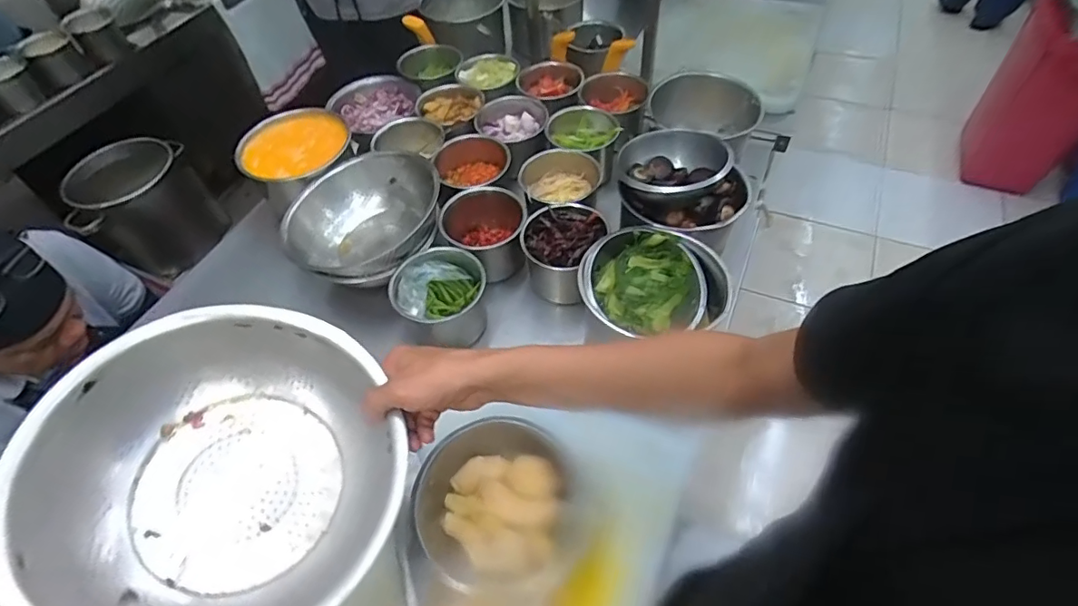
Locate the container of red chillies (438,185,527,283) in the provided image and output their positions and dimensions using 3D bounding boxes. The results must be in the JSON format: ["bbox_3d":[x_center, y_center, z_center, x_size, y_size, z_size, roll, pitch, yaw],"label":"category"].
[{"bbox_3d":[-0.080,-0.098,0.779,0.110,0.083,0.116,-8,53,-3],"label":"container of red chillies"}]

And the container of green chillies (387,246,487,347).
[{"bbox_3d":[-0.129,0.005,0.735,0.119,0.118,0.111,-2,53,2],"label":"container of green chillies"}]

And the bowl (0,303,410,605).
[{"bbox_3d":[-0.253,0.139,0.439,0.267,0.100,0.267,9,56,-13],"label":"bowl"}]

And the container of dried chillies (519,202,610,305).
[{"bbox_3d":[0.034,-0.073,0.764,0.097,0.085,0.115,24,58,20],"label":"container of dried chillies"}]

